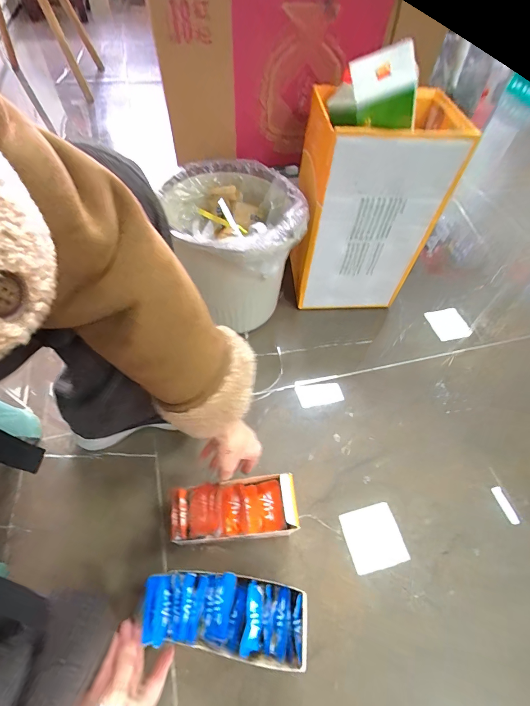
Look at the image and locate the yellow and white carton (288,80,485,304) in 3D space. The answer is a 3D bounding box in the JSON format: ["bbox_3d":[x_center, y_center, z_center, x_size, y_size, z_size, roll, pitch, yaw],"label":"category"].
[{"bbox_3d":[0.193,-0.296,0.710,0.246,0.402,0.229,-4,57,-5],"label":"yellow and white carton"}]

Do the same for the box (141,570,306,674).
[{"bbox_3d":[-0.051,0.323,0.402,0.196,0.057,0.079,5,57,6],"label":"box"}]

